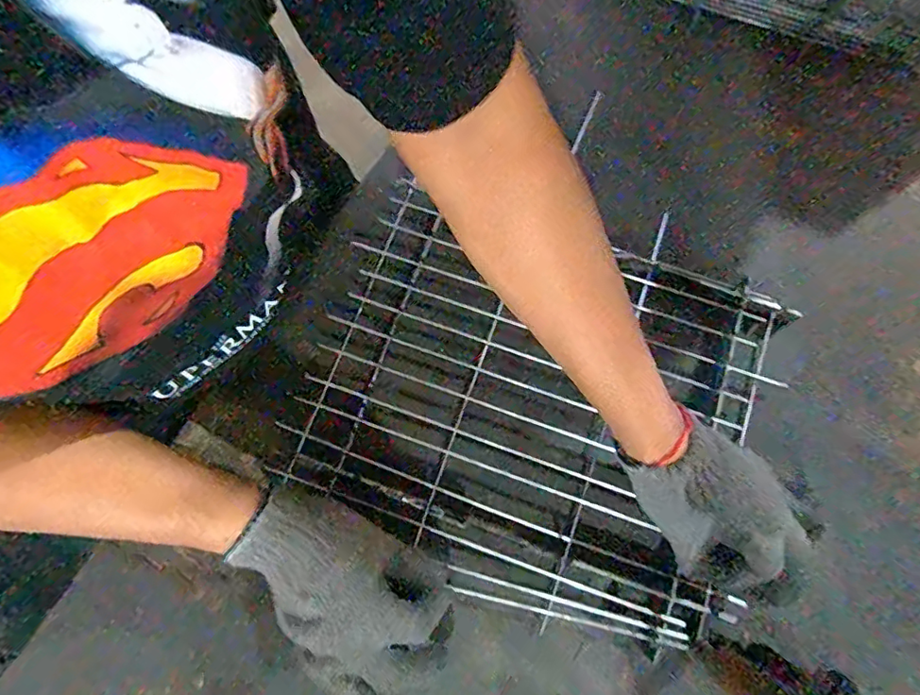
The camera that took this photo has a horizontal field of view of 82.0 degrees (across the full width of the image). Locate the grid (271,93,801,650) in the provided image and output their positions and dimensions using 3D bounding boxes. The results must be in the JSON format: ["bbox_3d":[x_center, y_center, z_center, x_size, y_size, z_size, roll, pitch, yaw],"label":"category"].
[{"bbox_3d":[0.056,0.044,0.446,0.368,0.019,0.318,16,76,5],"label":"grid"}]

